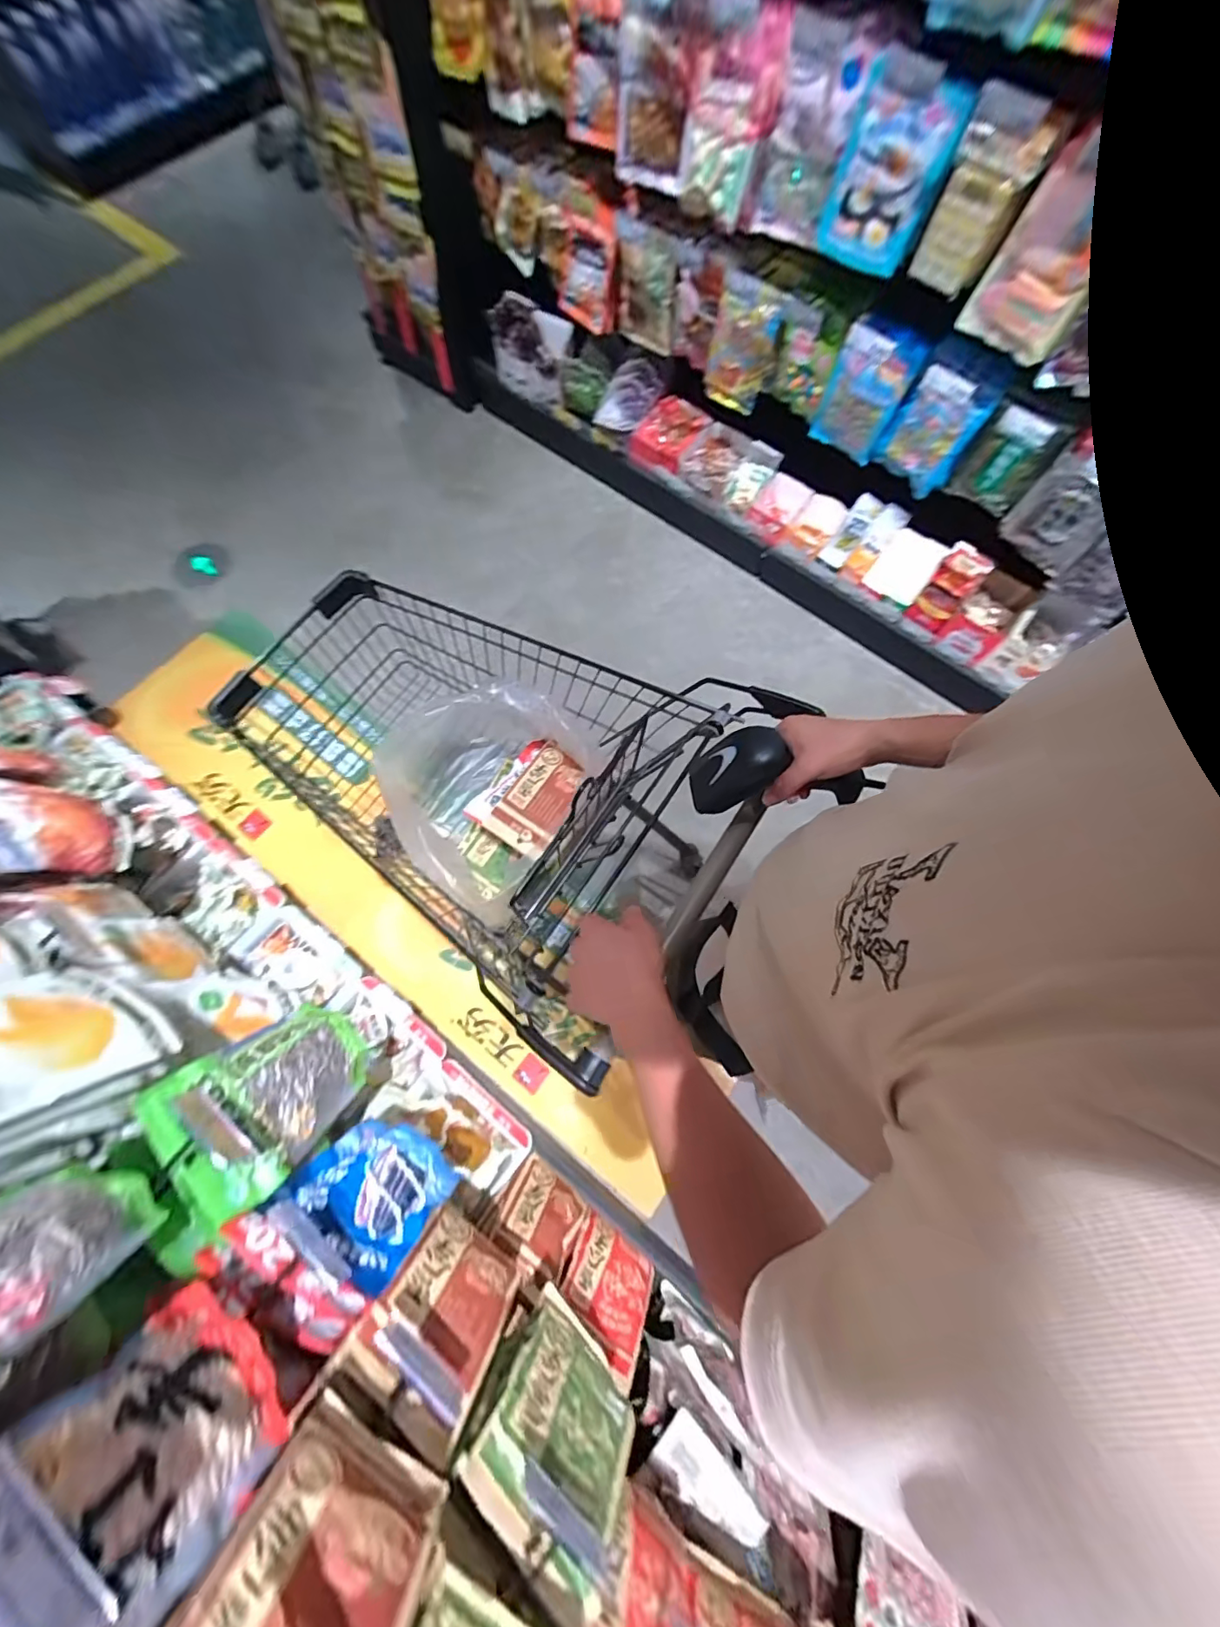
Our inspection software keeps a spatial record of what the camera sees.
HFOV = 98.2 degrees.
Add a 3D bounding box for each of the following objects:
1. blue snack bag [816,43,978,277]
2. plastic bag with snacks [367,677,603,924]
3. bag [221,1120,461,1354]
[{"bbox_3d":[0.489,-1.137,0.938,0.172,0.245,0.049,32,74,8],"label":"blue snack bag"},{"bbox_3d":[-0.217,-0.040,0.925,0.303,0.228,0.328,43,76,11],"label":"plastic bag with snacks"},{"bbox_3d":[-0.317,0.489,0.663,0.170,0.247,0.046,25,95,9],"label":"bag"}]

